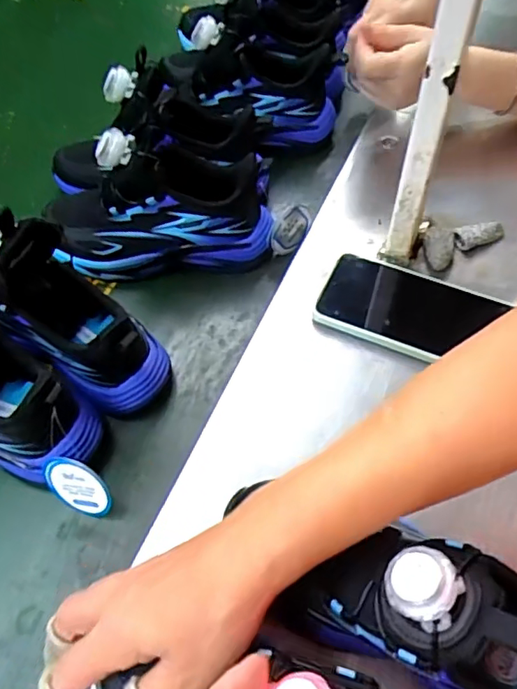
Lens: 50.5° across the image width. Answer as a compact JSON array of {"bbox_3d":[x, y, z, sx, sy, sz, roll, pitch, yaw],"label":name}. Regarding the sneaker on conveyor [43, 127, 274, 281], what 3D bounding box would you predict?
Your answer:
[{"bbox_3d":[-0.095,-0.130,0.489,0.205,0.115,0.081,-5,56,-1],"label":"sneaker on conveyor"}]

